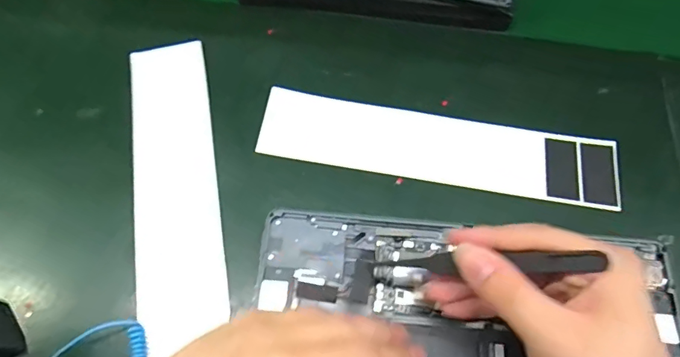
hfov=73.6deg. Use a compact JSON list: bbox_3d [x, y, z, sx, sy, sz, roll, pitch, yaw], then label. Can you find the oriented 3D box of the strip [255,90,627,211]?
[{"bbox_3d":[0.075,-0.024,0.345,0.265,0.006,0.057,9,65,2],"label":"strip"}]

